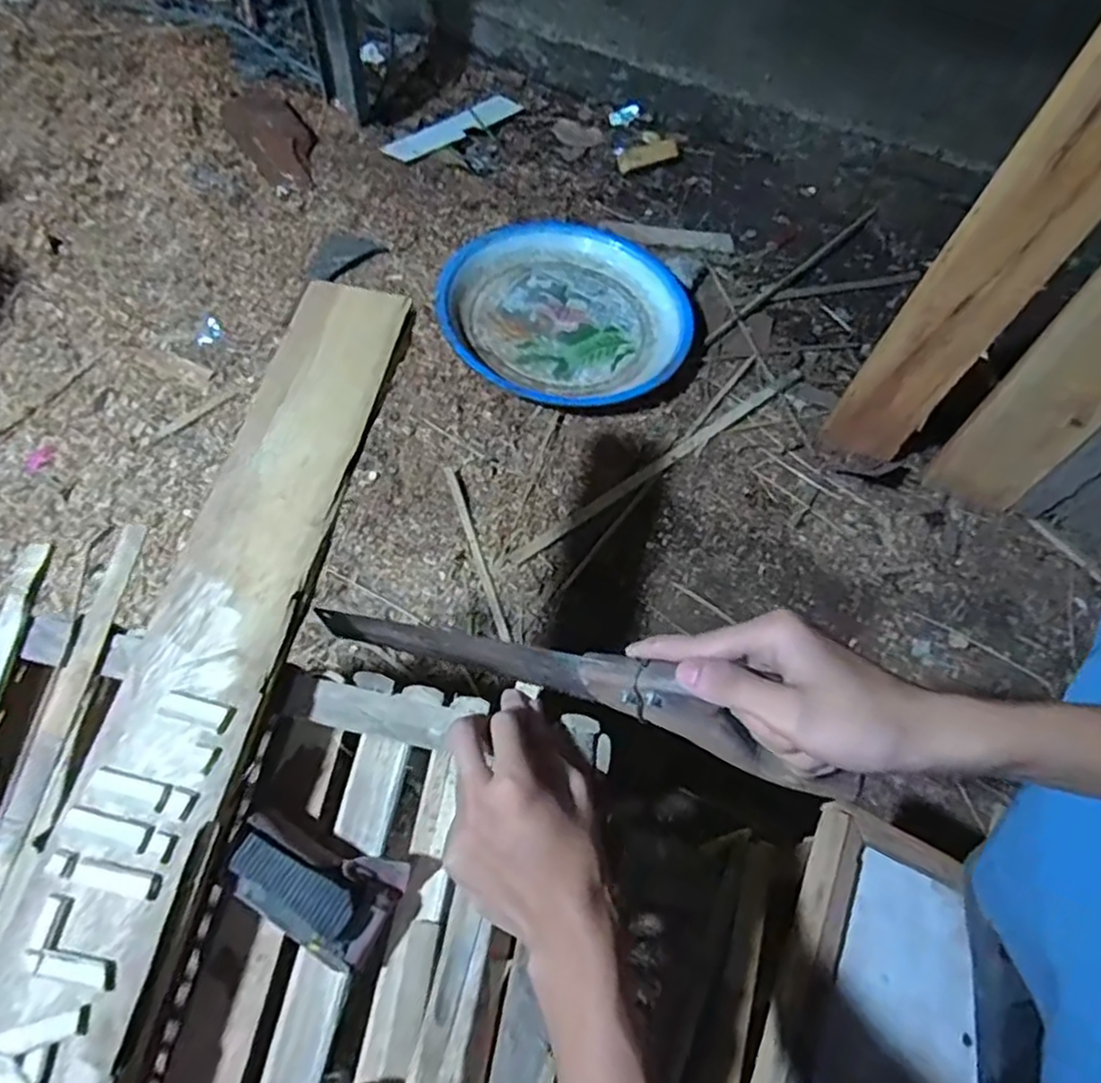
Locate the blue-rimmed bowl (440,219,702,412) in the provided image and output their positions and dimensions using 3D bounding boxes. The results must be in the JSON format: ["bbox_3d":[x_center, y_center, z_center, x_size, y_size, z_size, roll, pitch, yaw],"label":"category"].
[{"bbox_3d":[0.025,-0.368,1.113,0.388,0.070,0.391,1,63,-3],"label":"blue-rimmed bowl"}]

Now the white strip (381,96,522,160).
[{"bbox_3d":[-0.178,-0.793,1.337,0.055,0.014,0.368,43,53,-2],"label":"white strip"}]

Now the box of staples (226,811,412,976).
[{"bbox_3d":[-0.136,0.197,0.405,0.092,0.033,0.058,27,65,10],"label":"box of staples"}]

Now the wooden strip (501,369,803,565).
[{"bbox_3d":[0.169,-0.117,1.012,0.557,0.011,0.024,-34,70,-18],"label":"wooden strip"}]

